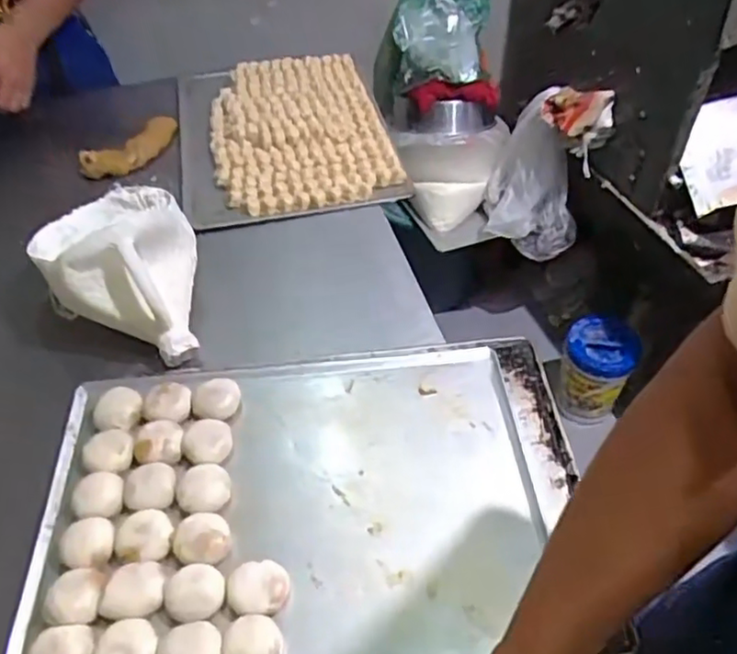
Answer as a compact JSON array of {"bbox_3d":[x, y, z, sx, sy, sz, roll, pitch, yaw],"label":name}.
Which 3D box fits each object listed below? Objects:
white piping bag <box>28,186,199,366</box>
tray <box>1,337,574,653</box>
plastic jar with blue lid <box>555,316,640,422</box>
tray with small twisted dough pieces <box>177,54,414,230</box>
[{"bbox_3d":[-0.297,-0.089,0.754,0.170,0.112,0.271,-26,51,-17],"label":"white piping bag"},{"bbox_3d":[-0.058,0.166,0.603,0.512,0.042,0.347,-8,48,-2],"label":"tray"},{"bbox_3d":[0.560,0.106,1.569,0.158,0.203,0.160,-1,48,1],"label":"plastic jar with blue lid"},{"bbox_3d":[-0.142,-0.340,1.062,0.330,0.034,0.430,-8,48,-10],"label":"tray with small twisted dough pieces"}]

